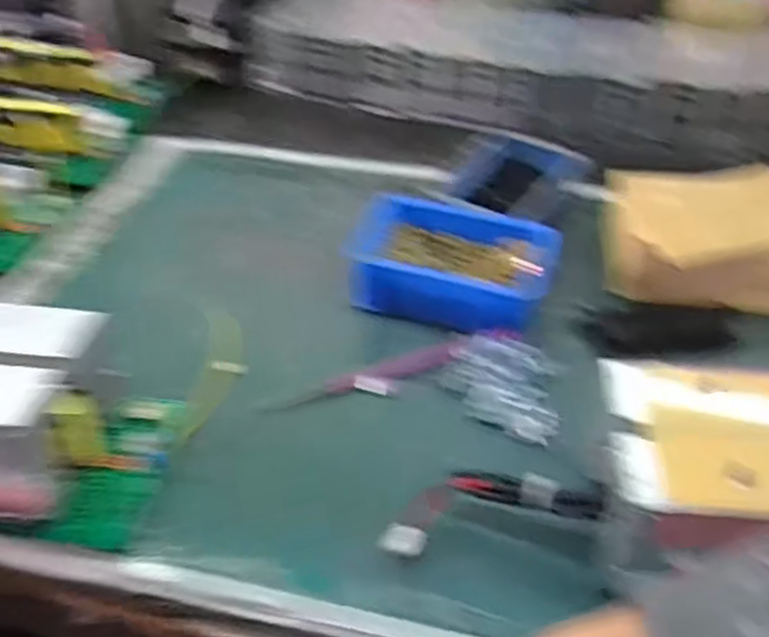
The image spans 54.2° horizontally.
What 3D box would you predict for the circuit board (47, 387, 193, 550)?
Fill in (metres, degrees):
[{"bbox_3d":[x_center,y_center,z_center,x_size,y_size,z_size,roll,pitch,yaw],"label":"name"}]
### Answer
[{"bbox_3d":[-0.174,0.083,0.479,0.064,0.043,0.118,9,44,11],"label":"circuit board"}]

